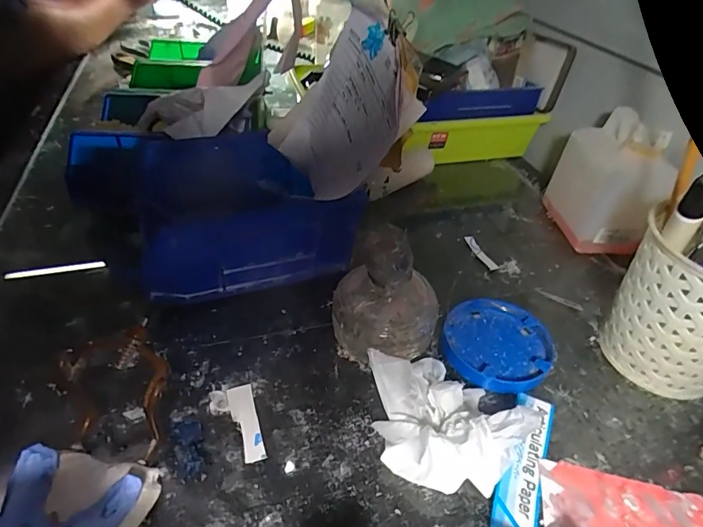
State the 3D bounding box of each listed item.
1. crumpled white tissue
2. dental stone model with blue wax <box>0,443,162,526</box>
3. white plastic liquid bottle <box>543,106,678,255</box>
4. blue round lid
[{"bbox_3d":[0.051,0.095,0.281,0.079,0.035,0.100,-31,51,-34],"label":"crumpled white tissue"},{"bbox_3d":[-0.149,0.128,0.230,0.076,0.024,0.058,8,41,5],"label":"dental stone model with blue wax"},{"bbox_3d":[0.245,-0.076,0.434,0.061,0.117,0.100,1,41,-3],"label":"white plastic liquid bottle"},{"bbox_3d":[0.110,0.060,0.343,0.078,0.014,0.080,2,41,-2],"label":"blue round lid"}]

